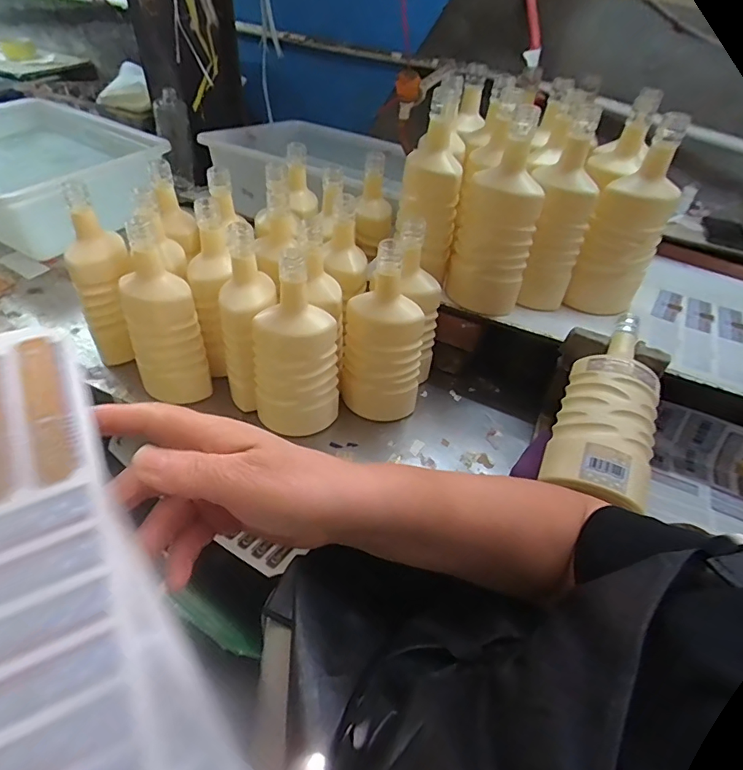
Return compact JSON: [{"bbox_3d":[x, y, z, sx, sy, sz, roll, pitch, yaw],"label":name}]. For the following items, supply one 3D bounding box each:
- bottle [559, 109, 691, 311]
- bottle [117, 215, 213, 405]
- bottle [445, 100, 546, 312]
[{"bbox_3d":[0.340,-0.208,0.641,0.089,0.250,0.100,26,49,18],"label":"bottle"},{"bbox_3d":[-0.266,-0.075,0.619,0.094,0.234,0.077,-15,50,-19],"label":"bottle"},{"bbox_3d":[0.166,-0.219,0.628,0.096,0.242,0.092,11,46,5],"label":"bottle"}]

